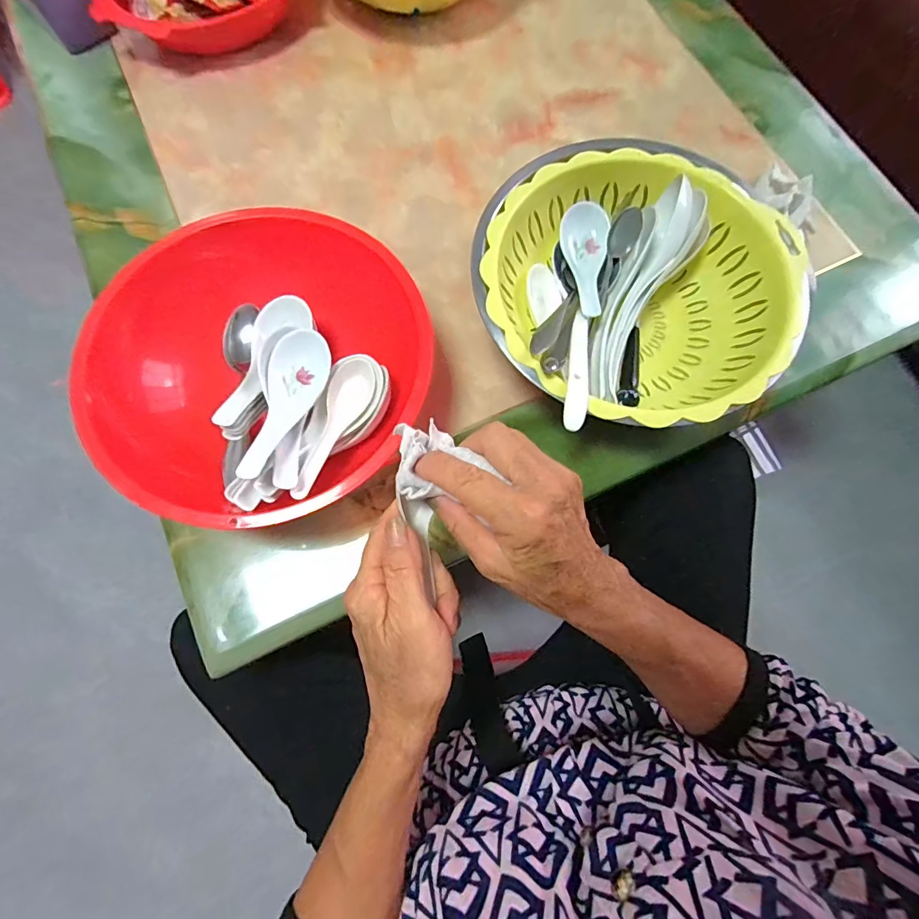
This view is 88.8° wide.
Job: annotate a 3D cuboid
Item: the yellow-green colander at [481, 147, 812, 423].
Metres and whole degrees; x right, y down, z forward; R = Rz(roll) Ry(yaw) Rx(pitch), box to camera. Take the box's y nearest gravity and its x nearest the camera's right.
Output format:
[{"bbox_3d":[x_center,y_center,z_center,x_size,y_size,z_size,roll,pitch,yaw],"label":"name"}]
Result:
[{"bbox_3d":[0.145,-0.138,0.398,0.244,0.068,0.230,0,74,-1],"label":"yellow-green colander"}]

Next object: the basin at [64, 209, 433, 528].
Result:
[{"bbox_3d":[-0.145,-0.067,0.357,0.246,0.070,0.222,-10,74,-4],"label":"basin"}]

